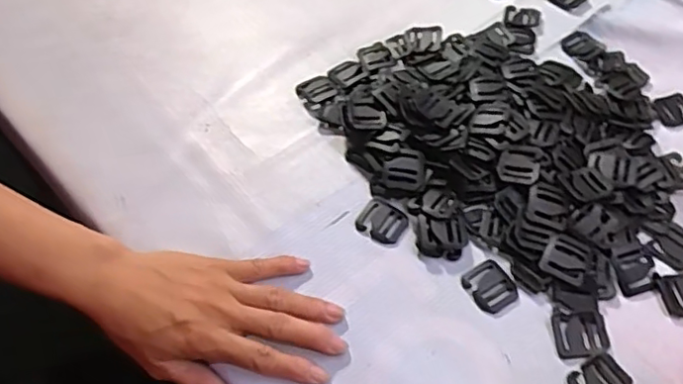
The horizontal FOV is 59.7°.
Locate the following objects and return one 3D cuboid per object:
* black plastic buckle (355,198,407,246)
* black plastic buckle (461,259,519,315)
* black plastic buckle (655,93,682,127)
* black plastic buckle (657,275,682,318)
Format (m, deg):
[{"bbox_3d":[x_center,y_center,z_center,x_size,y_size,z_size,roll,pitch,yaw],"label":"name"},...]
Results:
[{"bbox_3d":[0.032,0.022,0.447,0.036,0.004,0.030,32,61,20],"label":"black plastic buckle"},{"bbox_3d":[0.106,0.066,0.418,0.031,0.004,0.035,-26,59,-17],"label":"black plastic buckle"},{"bbox_3d":[0.290,-0.071,0.517,0.034,0.006,0.029,-13,56,-9],"label":"black plastic buckle"},{"bbox_3d":[0.241,0.072,0.416,0.033,0.004,0.029,-8,55,-6],"label":"black plastic buckle"}]

